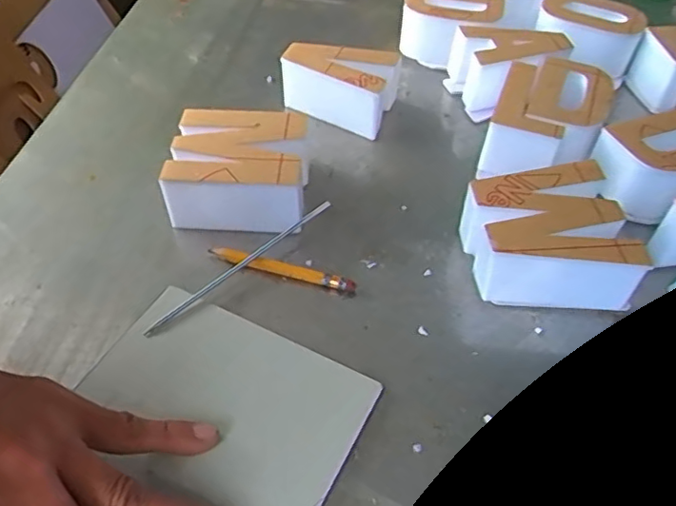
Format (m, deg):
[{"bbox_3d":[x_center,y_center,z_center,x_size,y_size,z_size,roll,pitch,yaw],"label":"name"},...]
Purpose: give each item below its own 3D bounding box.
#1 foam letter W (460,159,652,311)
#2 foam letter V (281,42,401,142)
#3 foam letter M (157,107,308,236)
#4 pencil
[{"bbox_3d":[0.119,-0.006,0.350,0.083,0.050,0.081,-2,49,-5],"label":"foam letter W"},{"bbox_3d":[0.000,-0.122,0.449,0.086,0.049,0.052,9,49,4],"label":"foam letter V"},{"bbox_3d":[-0.064,-0.052,0.384,0.083,0.045,0.075,3,48,0],"label":"foam letter M"},{"bbox_3d":[-0.034,0.010,0.355,0.089,0.011,0.006,14,49,9],"label":"pencil"}]

